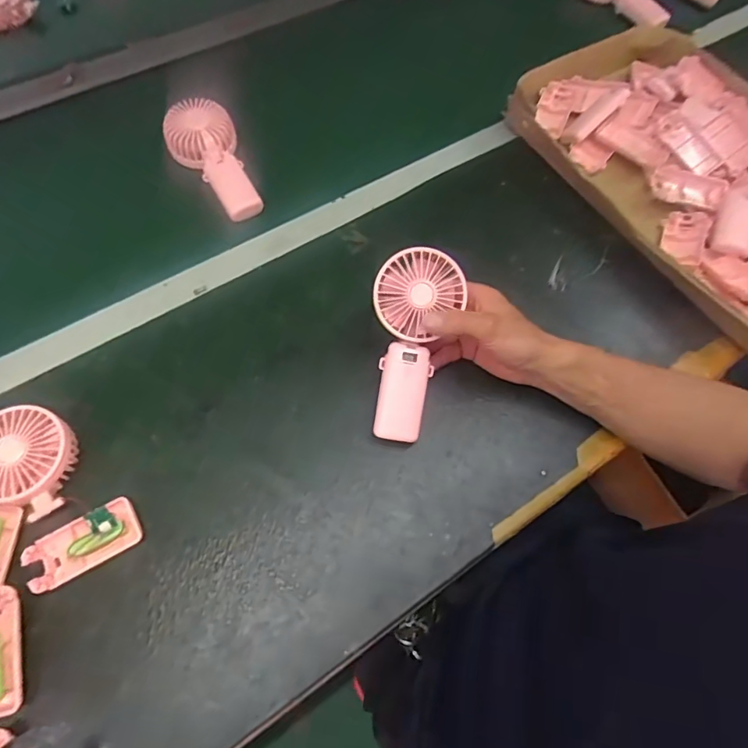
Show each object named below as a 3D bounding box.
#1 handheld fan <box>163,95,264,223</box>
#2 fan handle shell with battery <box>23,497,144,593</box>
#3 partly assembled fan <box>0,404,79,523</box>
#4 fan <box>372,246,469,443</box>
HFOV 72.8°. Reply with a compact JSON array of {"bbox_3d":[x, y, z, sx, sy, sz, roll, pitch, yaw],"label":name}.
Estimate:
[{"bbox_3d":[-0.199,-0.270,0.643,0.083,0.037,0.174,-29,84,-16],"label":"handheld fan"},{"bbox_3d":[-0.255,0.146,0.439,0.093,0.028,0.047,-28,68,-15],"label":"fan handle shell with battery"},{"bbox_3d":[-0.315,0.077,0.459,0.091,0.036,0.085,1,66,-3],"label":"partly assembled fan"},{"bbox_3d":[0.035,-0.027,0.490,0.079,0.031,0.180,10,93,3],"label":"fan"}]

